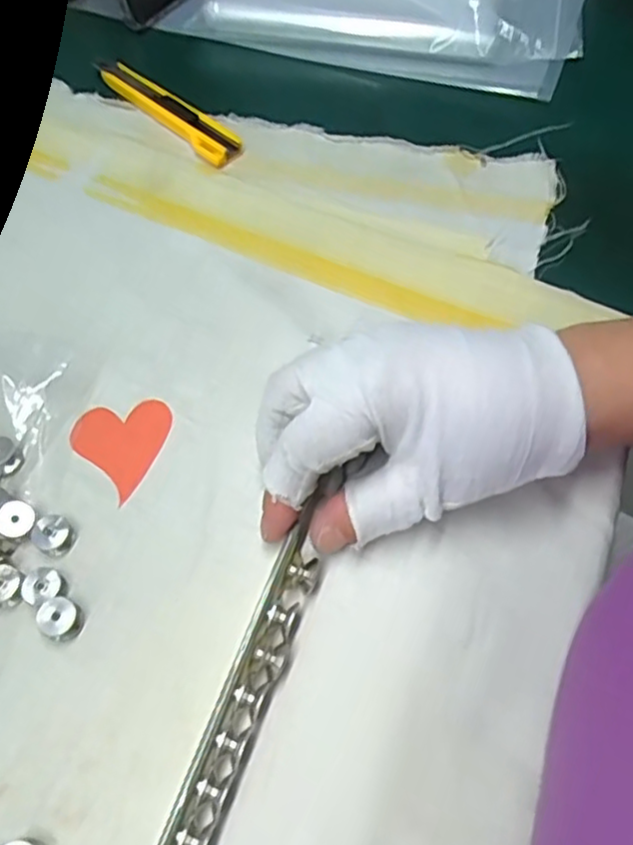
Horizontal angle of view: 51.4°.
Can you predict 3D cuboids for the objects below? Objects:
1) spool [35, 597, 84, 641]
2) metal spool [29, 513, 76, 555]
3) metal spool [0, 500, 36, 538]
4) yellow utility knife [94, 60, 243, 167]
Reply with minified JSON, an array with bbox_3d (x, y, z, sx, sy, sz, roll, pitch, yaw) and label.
[{"bbox_3d":[-0.096,0.074,0.248,0.014,0.011,0.014,0,60,0],"label":"spool"},{"bbox_3d":[-0.106,0.045,0.264,0.014,0.008,0.015,0,60,0],"label":"metal spool"},{"bbox_3d":[-0.121,0.039,0.265,0.014,0.007,0.014,0,60,0],"label":"metal spool"},{"bbox_3d":[-0.095,-0.193,0.401,0.125,0.010,0.023,39,67,20],"label":"yellow utility knife"}]

